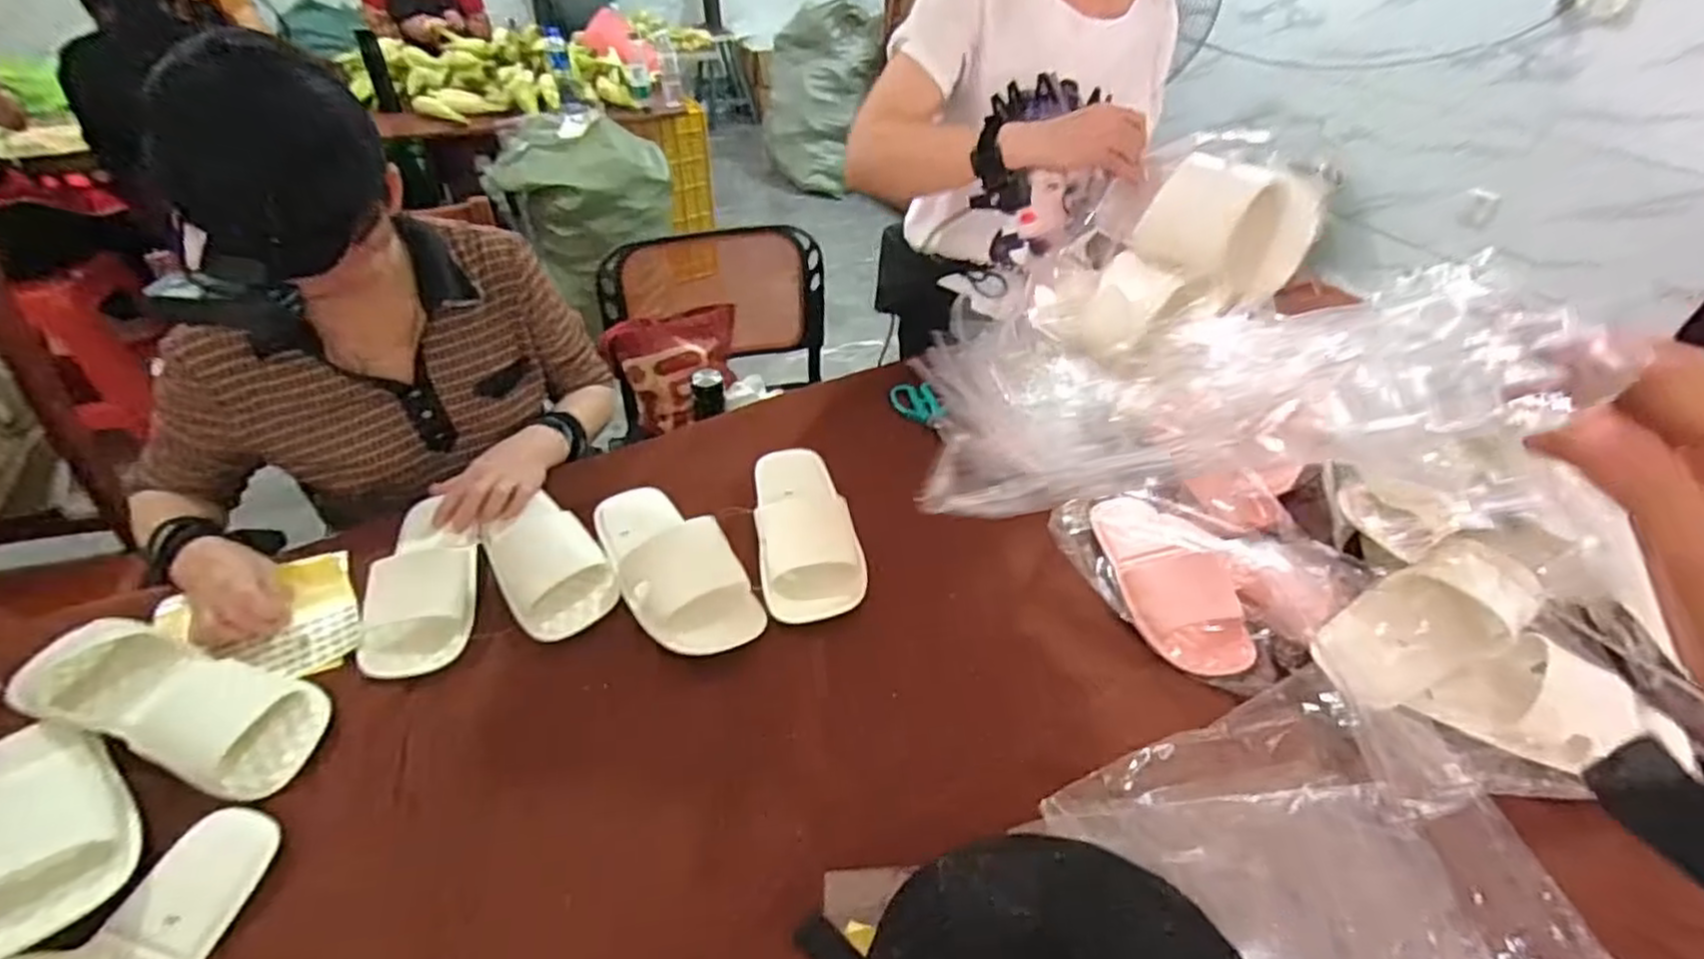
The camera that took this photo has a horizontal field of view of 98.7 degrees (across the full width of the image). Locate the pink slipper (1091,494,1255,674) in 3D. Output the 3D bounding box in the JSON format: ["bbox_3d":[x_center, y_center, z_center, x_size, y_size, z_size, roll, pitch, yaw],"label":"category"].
[{"bbox_3d":[0.346,0.100,0.793,0.105,0.059,0.227,-5,42,-7],"label":"pink slipper"}]

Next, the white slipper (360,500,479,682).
[{"bbox_3d":[-0.452,0.091,0.762,0.103,0.067,0.236,-11,43,-13],"label":"white slipper"}]

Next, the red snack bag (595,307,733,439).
[{"bbox_3d":[-0.351,-0.217,1.490,0.259,0.216,0.154,-12,43,-14],"label":"red snack bag"}]

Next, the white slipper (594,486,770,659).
[{"bbox_3d":[-0.197,0.079,0.789,0.113,0.058,0.255,-23,47,-25],"label":"white slipper"}]

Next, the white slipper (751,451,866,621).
[{"bbox_3d":[-0.054,0.048,0.848,0.113,0.051,0.260,-6,42,-8],"label":"white slipper"}]

